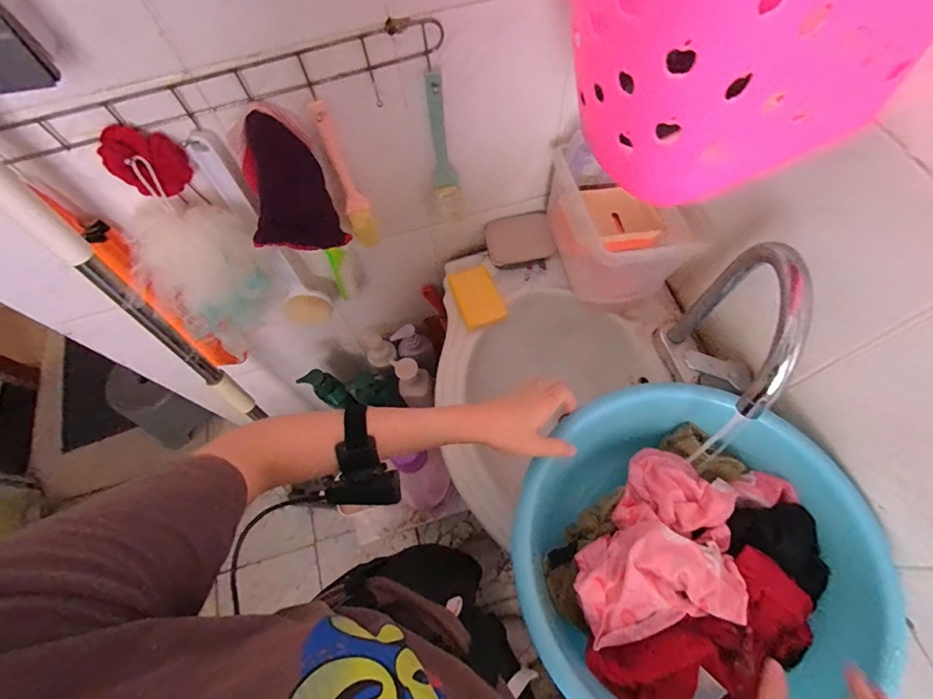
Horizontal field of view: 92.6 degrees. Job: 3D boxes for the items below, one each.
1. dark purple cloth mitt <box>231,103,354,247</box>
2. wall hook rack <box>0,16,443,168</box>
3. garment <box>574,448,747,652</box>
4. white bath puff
[{"bbox_3d":[-0.211,-0.181,0.520,0.094,0.168,0.076,-16,66,-4],"label":"dark purple cloth mitt"},{"bbox_3d":[-0.313,-0.232,0.445,0.592,0.065,0.021,-16,66,-4],"label":"wall hook rack"},{"bbox_3d":[0.220,0.223,0.478,0.144,0.079,0.218,35,72,17],"label":"garment"},{"bbox_3d":[-0.335,-0.086,0.600,0.158,0.221,0.080,-34,68,-12],"label":"white bath puff"}]

